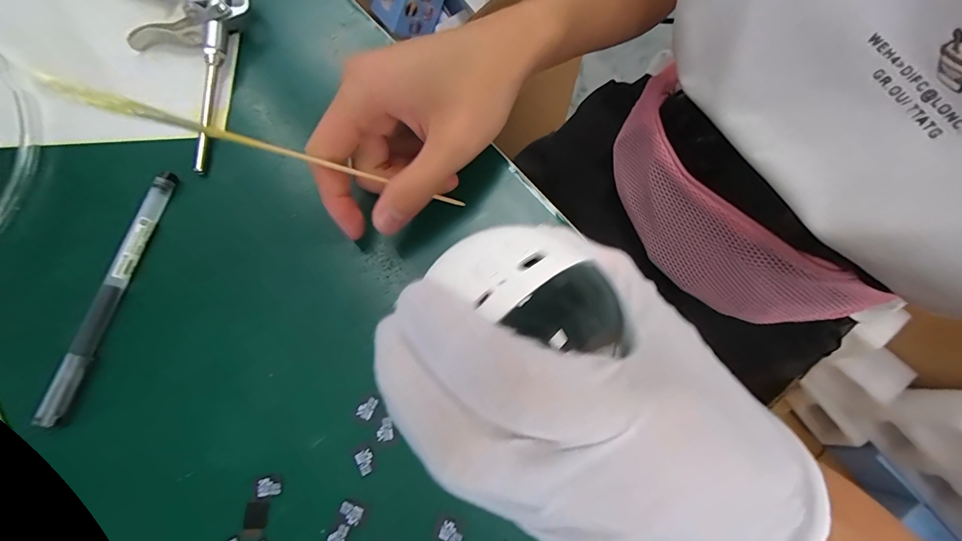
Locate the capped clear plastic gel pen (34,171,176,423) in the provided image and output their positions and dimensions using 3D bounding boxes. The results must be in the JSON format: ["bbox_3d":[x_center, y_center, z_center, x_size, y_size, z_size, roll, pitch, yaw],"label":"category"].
[{"bbox_3d":[-0.206,0.010,0.227,0.009,0.008,0.144,12,75,5],"label":"capped clear plastic gel pen"}]

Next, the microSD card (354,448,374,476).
[{"bbox_3d":[-0.058,0.096,0.202,0.009,0.004,0.011,-26,75,-5],"label":"microSD card"}]

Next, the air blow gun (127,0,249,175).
[{"bbox_3d":[-0.199,-0.172,0.273,0.087,0.023,0.213,-34,76,-8],"label":"air blow gun"}]

